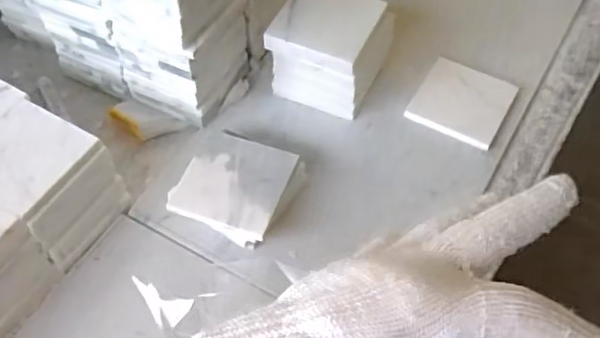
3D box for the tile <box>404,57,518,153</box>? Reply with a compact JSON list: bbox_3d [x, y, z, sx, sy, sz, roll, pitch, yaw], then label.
[{"bbox_3d":[0.188,-0.077,0.724,0.101,0.011,0.103,26,57,17],"label":"tile"}]

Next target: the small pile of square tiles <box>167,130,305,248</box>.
[{"bbox_3d":[-0.067,0.019,0.632,0.111,0.036,0.105,18,55,12],"label":"small pile of square tiles"}]

